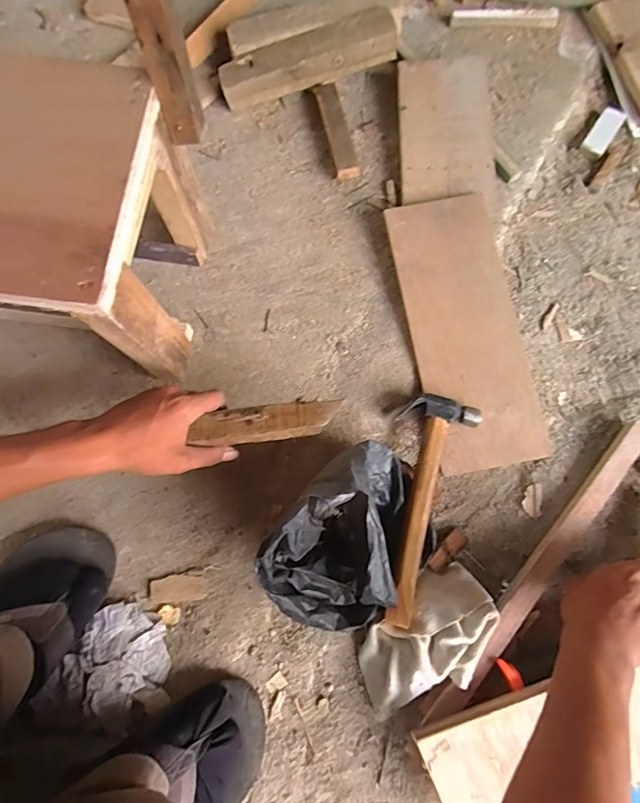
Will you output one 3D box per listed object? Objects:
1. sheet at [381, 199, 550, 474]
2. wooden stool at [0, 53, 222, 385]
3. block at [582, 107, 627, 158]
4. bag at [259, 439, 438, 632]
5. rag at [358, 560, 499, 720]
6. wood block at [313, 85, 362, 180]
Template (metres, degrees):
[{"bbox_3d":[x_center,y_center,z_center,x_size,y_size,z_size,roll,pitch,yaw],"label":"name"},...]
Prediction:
[{"bbox_3d":[0.179,-0.088,0.550,0.130,0.011,0.335,-12,83,1],"label":"sheet"},{"bbox_3d":[-0.311,-0.176,0.468,0.328,0.222,0.227,8,77,2],"label":"wooden stool"},{"bbox_3d":[0.412,-0.392,0.646,0.033,0.011,0.091,35,79,7],"label":"block"},{"bbox_3d":[0.037,0.140,0.442,0.178,0.132,0.138,-40,80,-8],"label":"bag"},{"bbox_3d":[0.111,0.252,0.468,0.167,0.046,0.100,-43,81,-9],"label":"rag"},{"bbox_3d":[0.022,-0.371,0.611,0.033,0.020,0.148,-13,78,-3],"label":"wood block"}]

